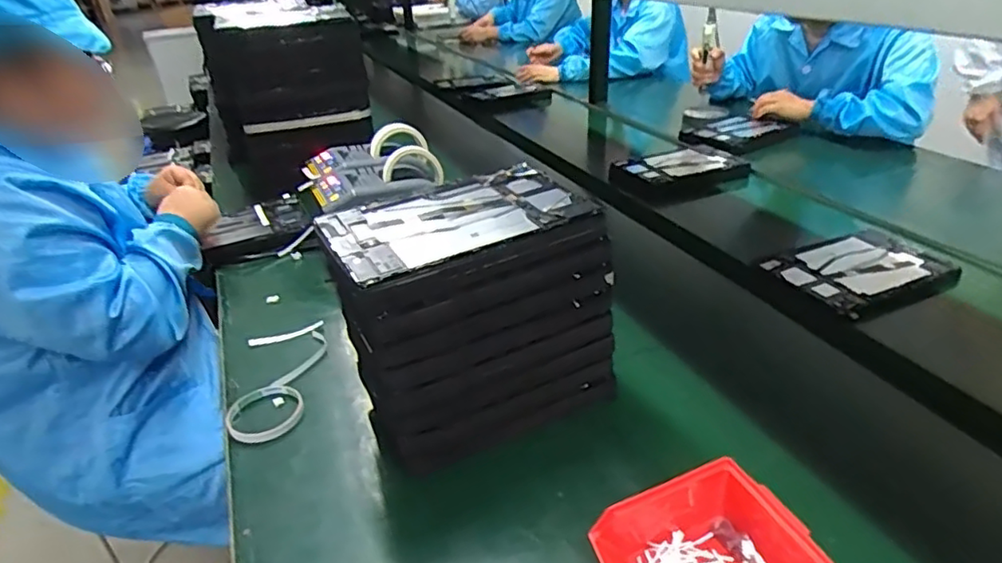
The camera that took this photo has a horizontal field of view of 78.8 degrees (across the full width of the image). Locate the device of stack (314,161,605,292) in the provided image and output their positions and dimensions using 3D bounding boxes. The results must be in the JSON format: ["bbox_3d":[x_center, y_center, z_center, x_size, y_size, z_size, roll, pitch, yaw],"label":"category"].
[{"bbox_3d":[-0.043,-0.057,0.581,0.229,0.028,0.145,-17,33,-23],"label":"device of stack"}]

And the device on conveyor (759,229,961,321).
[{"bbox_3d":[0.495,-0.020,0.847,0.226,0.017,0.158,-16,33,-21],"label":"device on conveyor"}]

